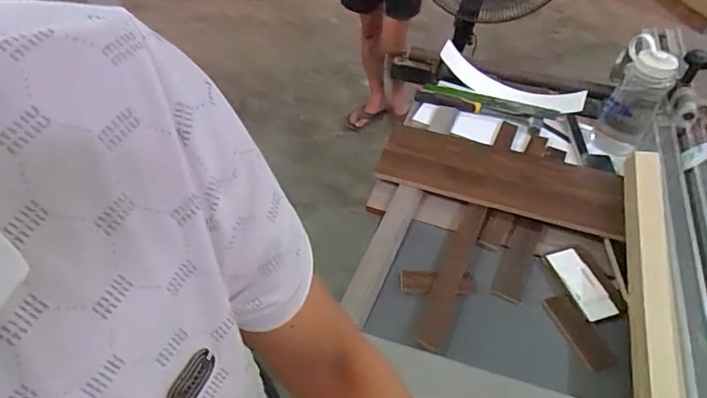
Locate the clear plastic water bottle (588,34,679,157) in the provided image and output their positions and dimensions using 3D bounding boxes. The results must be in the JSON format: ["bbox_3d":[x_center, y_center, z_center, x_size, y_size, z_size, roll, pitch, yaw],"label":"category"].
[{"bbox_3d":[0.533,-0.187,0.911,0.101,0.202,0.075,29,53,24],"label":"clear plastic water bottle"}]

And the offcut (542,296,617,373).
[{"bbox_3d":[0.330,0.195,0.701,0.042,0.009,0.116,-18,50,-17],"label":"offcut"}]

